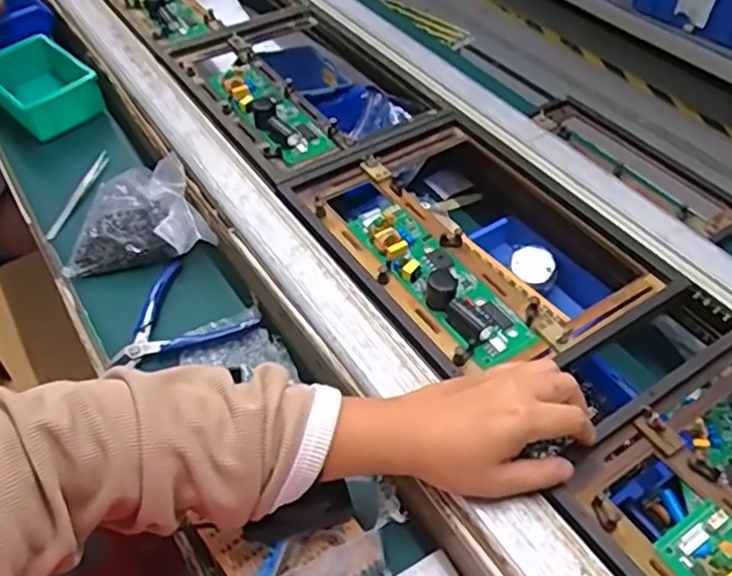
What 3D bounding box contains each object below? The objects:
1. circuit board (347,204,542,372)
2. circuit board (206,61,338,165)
[{"bbox_3d":[0.058,-0.018,0.535,0.057,0.026,0.183,-25,52,-21],"label":"circuit board"},{"bbox_3d":[-0.104,-0.194,0.703,0.066,0.022,0.190,-26,52,-21],"label":"circuit board"}]

